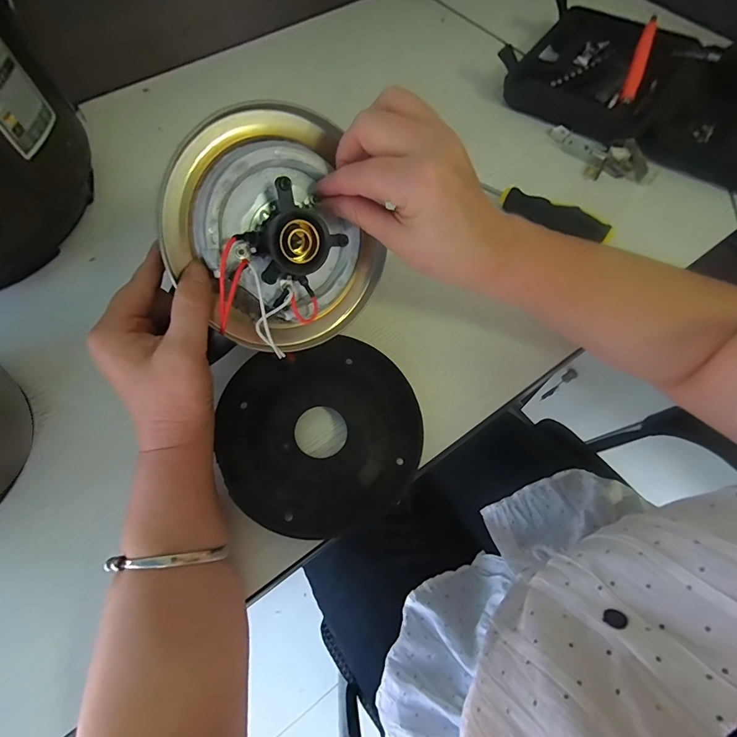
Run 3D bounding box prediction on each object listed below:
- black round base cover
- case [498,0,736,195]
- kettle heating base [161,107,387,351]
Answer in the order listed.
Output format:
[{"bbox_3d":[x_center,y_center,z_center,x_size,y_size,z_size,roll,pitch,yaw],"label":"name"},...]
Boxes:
[{"bbox_3d":[-0.033,0.045,0.290,0.144,0.028,0.135,-1,64,2],"label":"black round base cover"},{"bbox_3d":[0.340,-0.320,0.449,0.351,0.046,0.212,34,69,16],"label":"case"},{"bbox_3d":[-0.052,-0.078,0.246,0.120,0.140,0.030,-35,32,-16],"label":"kettle heating base"}]

